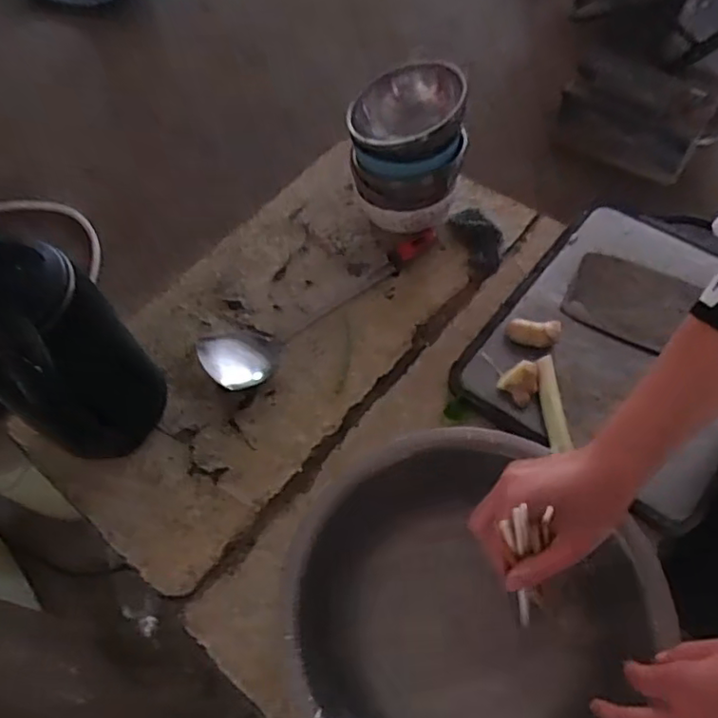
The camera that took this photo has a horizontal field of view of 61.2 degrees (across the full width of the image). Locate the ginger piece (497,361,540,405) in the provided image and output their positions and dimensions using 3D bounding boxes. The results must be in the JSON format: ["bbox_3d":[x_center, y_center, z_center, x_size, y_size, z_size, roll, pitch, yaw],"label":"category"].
[{"bbox_3d":[0.185,0.024,0.688,0.039,0.034,0.036,-42,64,-18],"label":"ginger piece"}]

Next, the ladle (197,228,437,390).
[{"bbox_3d":[-0.050,-0.075,0.791,0.351,0.035,0.096,-37,64,-21],"label":"ladle"}]

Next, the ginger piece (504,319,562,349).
[{"bbox_3d":[0.208,-0.031,0.723,0.061,0.022,0.024,0,60,5],"label":"ginger piece"}]

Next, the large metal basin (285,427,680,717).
[{"bbox_3d":[0.093,0.232,0.542,0.306,0.084,0.314,-1,57,1],"label":"large metal basin"}]

